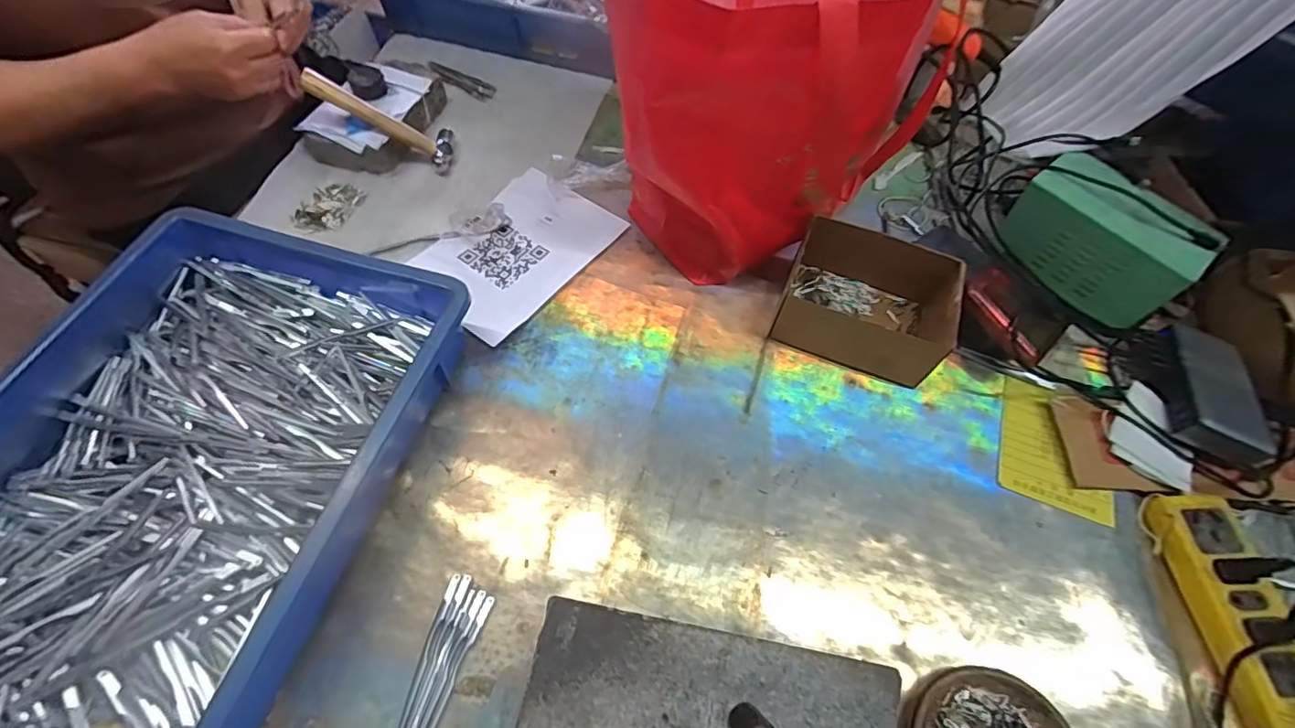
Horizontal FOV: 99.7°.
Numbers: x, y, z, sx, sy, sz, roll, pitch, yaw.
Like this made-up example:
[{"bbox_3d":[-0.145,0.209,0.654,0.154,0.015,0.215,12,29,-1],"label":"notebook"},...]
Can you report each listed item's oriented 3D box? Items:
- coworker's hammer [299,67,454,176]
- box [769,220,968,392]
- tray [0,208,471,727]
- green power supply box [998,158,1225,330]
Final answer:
[{"bbox_3d":[-0.293,-0.270,0.605,0.153,0.029,0.061,21,52,-38],"label":"coworker's hammer"},{"bbox_3d":[0.221,-0.066,0.542,0.162,0.073,0.127,21,61,8],"label":"box"},{"bbox_3d":[-0.345,0.086,0.407,0.285,0.082,0.437,15,60,5],"label":"tray"},{"bbox_3d":[0.445,-0.124,0.543,0.155,0.080,0.097,42,66,18],"label":"green power supply box"}]

